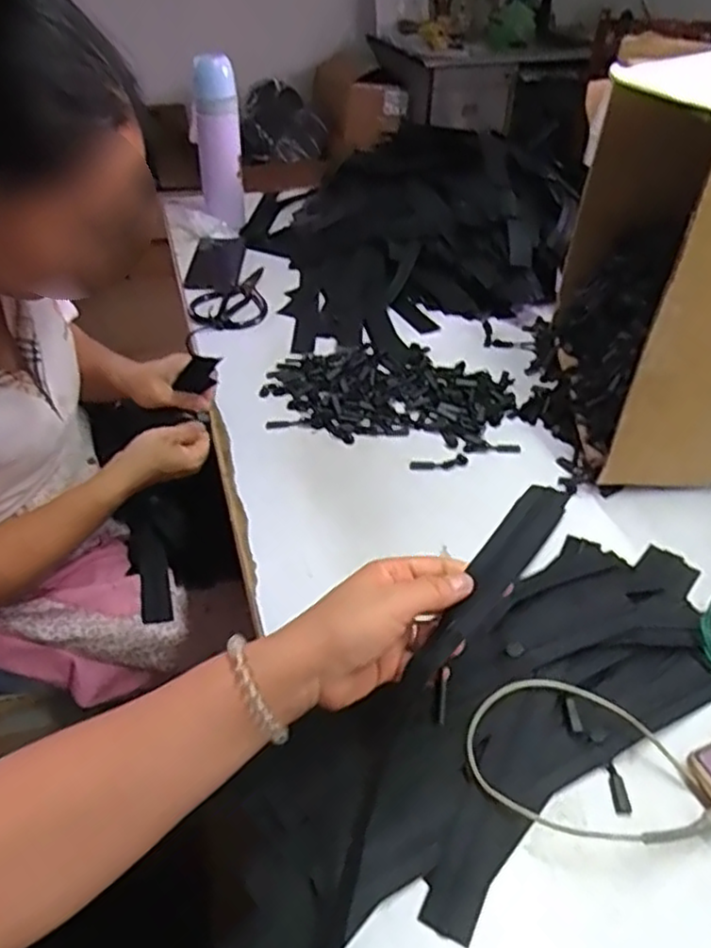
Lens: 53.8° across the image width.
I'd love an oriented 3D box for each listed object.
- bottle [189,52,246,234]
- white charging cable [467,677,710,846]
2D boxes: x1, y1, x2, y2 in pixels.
[{"bbox_3d":[-0.220,-0.520,1.116,0.075,0.246,0.079,-6,41,-9],"label":"bottle"},{"bbox_3d":[0.153,0.184,0.456,0.154,0.034,0.095,9,41,9],"label":"white charging cable"}]

